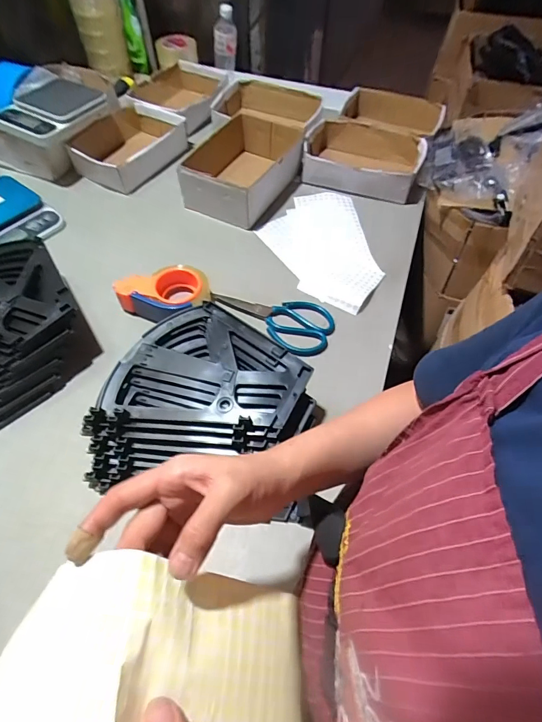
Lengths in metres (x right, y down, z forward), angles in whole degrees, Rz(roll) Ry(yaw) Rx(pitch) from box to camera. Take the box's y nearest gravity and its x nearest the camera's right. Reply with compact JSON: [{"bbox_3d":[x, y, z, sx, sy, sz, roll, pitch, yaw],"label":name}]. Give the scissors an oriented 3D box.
[{"bbox_3d":[0.001,-0.080,0.678,0.214,0.021,0.095,26,61,15],"label":"scissors"}]

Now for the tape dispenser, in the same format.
[{"bbox_3d":[-0.179,-0.118,0.678,0.138,0.055,0.104,21,60,12],"label":"tape dispenser"}]

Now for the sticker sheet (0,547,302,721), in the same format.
[{"bbox_3d":[-0.066,0.220,0.274,0.063,0.219,0.135,-30,42,34],"label":"sticker sheet"}]

